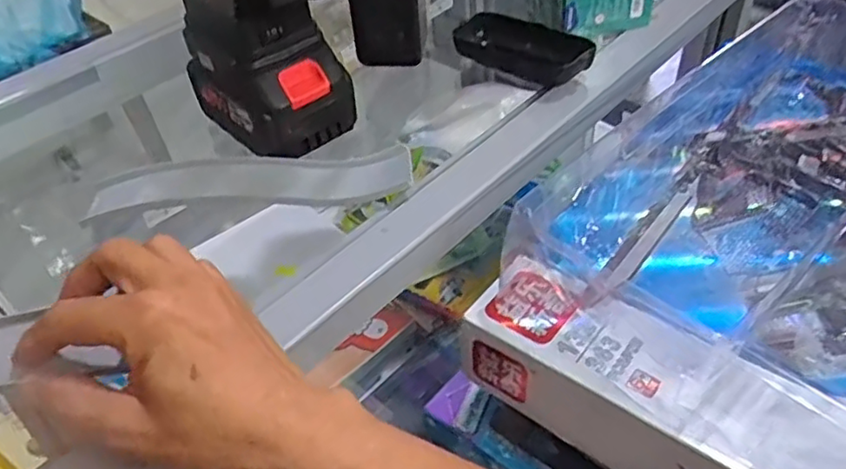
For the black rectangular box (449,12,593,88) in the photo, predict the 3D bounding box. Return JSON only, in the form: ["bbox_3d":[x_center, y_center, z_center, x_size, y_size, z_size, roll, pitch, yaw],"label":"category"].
[{"bbox_3d":[0.077,-0.148,0.517,0.117,0.021,0.056,26,52,29],"label":"black rectangular box"}]

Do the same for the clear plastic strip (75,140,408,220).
[{"bbox_3d":[-0.111,-0.036,0.429,0.206,0.009,0.046,-4,44,1],"label":"clear plastic strip"}]

